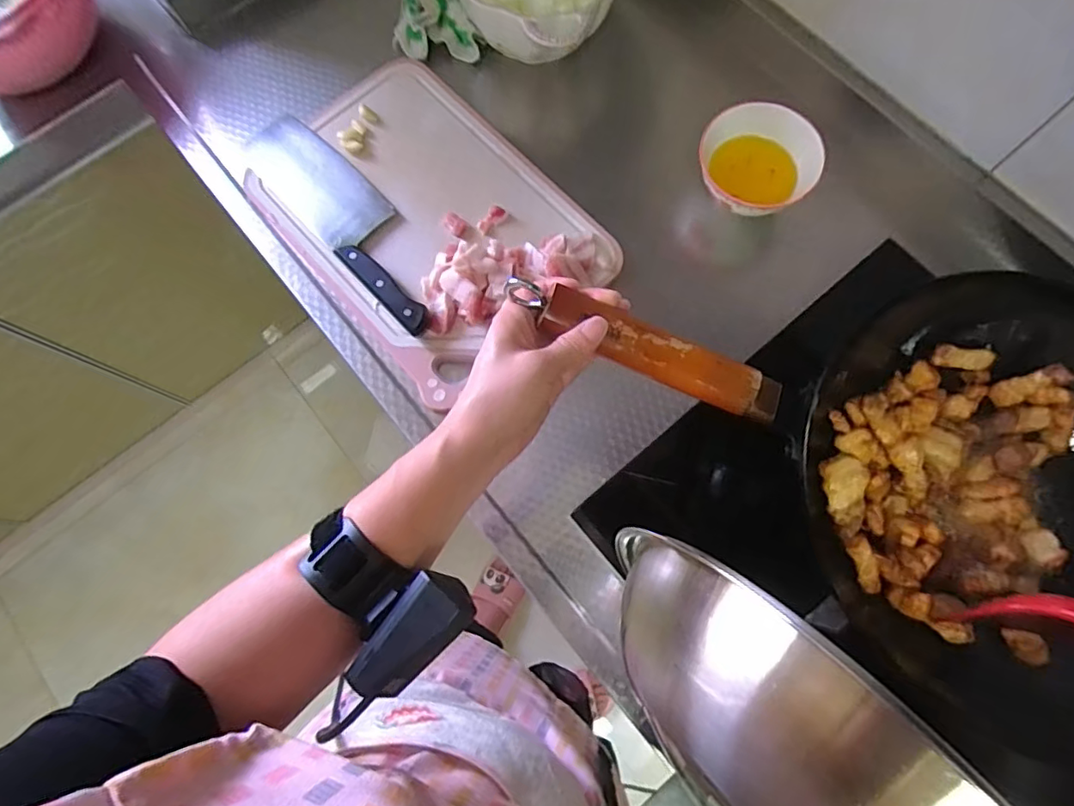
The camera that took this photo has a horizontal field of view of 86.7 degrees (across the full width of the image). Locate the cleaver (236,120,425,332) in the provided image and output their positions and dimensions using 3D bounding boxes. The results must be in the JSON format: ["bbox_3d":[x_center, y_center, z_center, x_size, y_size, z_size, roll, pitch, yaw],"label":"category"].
[{"bbox_3d":[-0.196,-0.196,0.589,0.078,0.026,0.299,-43,78,-9],"label":"cleaver"}]

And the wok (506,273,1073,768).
[{"bbox_3d":[0.242,0.017,0.392,0.489,0.111,0.243,15,75,-9],"label":"wok"}]

